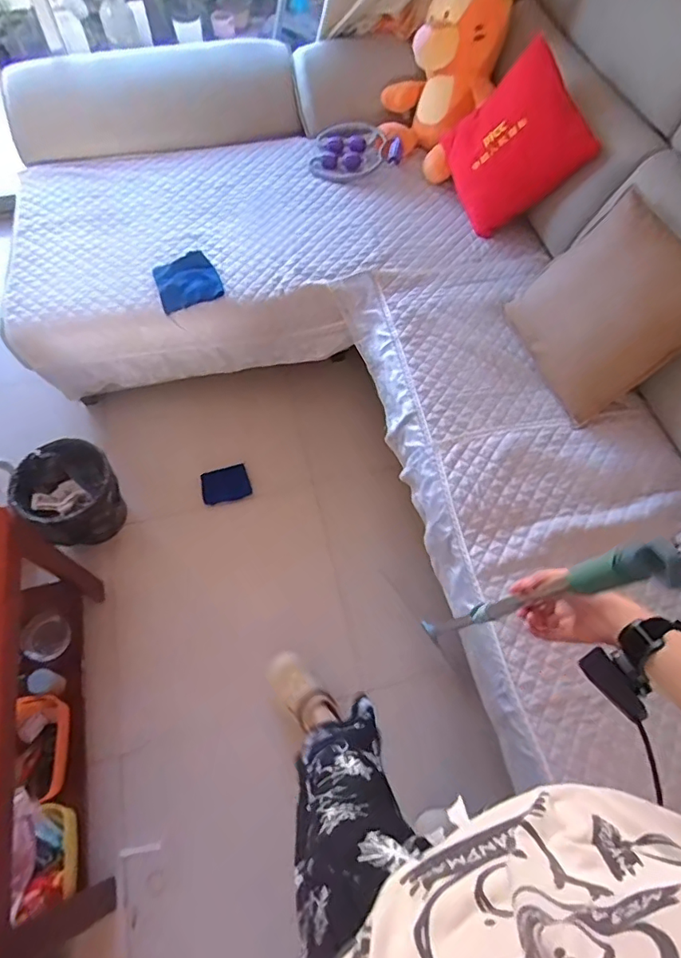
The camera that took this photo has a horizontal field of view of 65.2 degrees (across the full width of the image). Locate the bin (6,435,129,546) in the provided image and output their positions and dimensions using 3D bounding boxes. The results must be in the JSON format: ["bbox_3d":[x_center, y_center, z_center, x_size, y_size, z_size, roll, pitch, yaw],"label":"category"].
[{"bbox_3d":[-0.700,0.051,1.419,0.224,0.223,0.233,0,62,0],"label":"bin"}]

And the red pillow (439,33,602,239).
[{"bbox_3d":[0.475,-0.941,1.504,0.087,0.360,0.347,-30,89,-49],"label":"red pillow"}]

